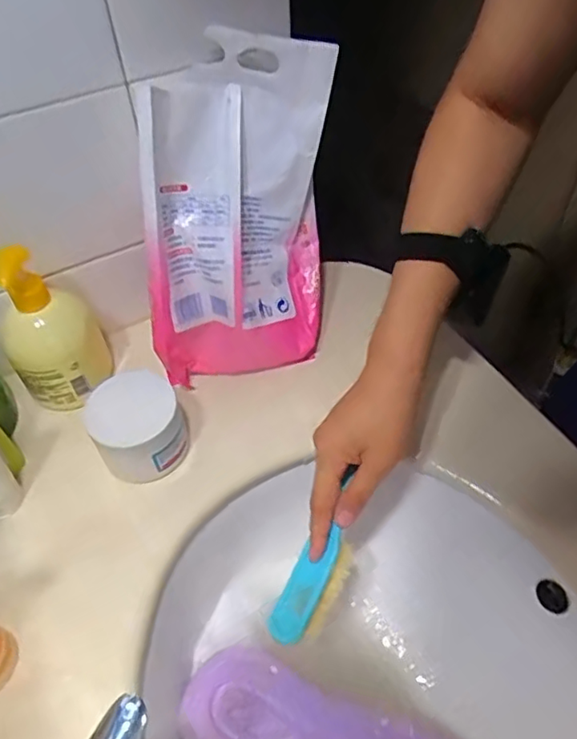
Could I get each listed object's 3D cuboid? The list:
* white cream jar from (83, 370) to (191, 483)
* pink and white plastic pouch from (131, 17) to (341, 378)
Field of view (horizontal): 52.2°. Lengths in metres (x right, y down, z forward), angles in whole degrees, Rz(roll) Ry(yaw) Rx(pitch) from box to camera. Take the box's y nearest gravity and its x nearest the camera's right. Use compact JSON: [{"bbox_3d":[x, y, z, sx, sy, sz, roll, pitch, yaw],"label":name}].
[{"bbox_3d":[-0.132,0.051,0.517,0.074,0.079,0.070,-1,50,1],"label":"white cream jar"},{"bbox_3d":[-0.041,-0.128,0.527,0.176,0.301,0.053,-12,29,-21],"label":"pink and white plastic pouch"}]

